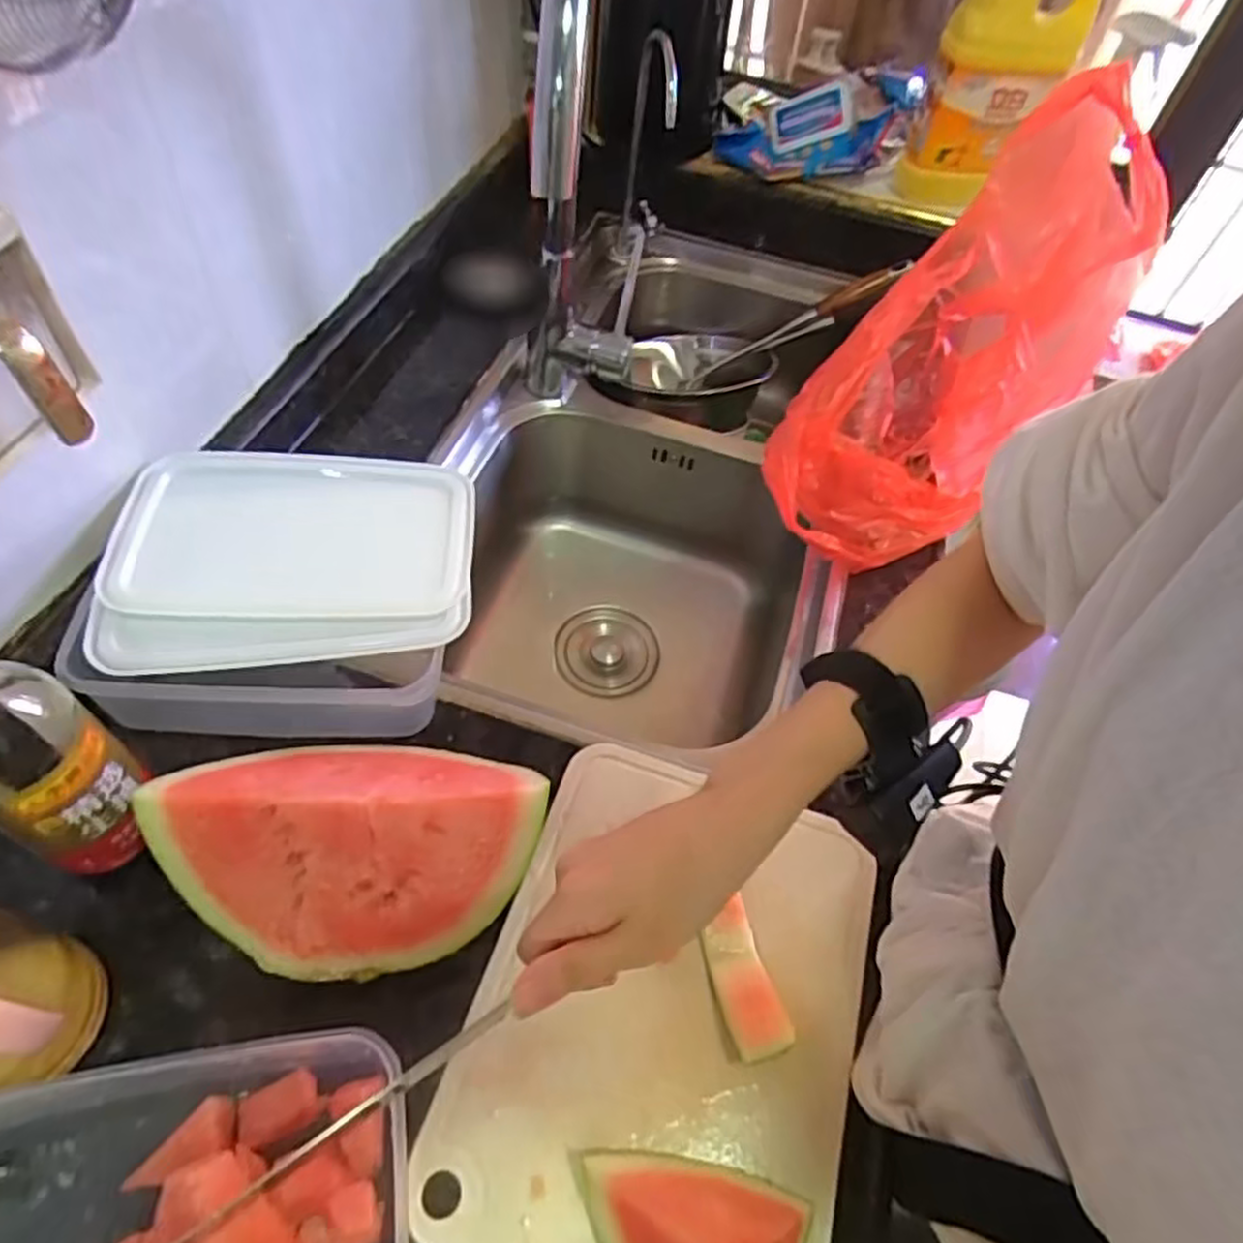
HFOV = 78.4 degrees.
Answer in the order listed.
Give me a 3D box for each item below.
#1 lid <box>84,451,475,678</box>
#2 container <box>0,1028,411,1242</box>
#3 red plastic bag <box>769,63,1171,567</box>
[{"bbox_3d":[-0.223,-0.051,0.526,0.232,0.025,0.183,-4,55,-8],"label":"lid"},{"bbox_3d":[-0.223,0.287,0.341,0.231,0.080,0.144,-7,56,-10],"label":"container"},{"bbox_3d":[0.277,-0.226,0.620,0.159,0.291,0.344,38,60,20],"label":"red plastic bag"}]

